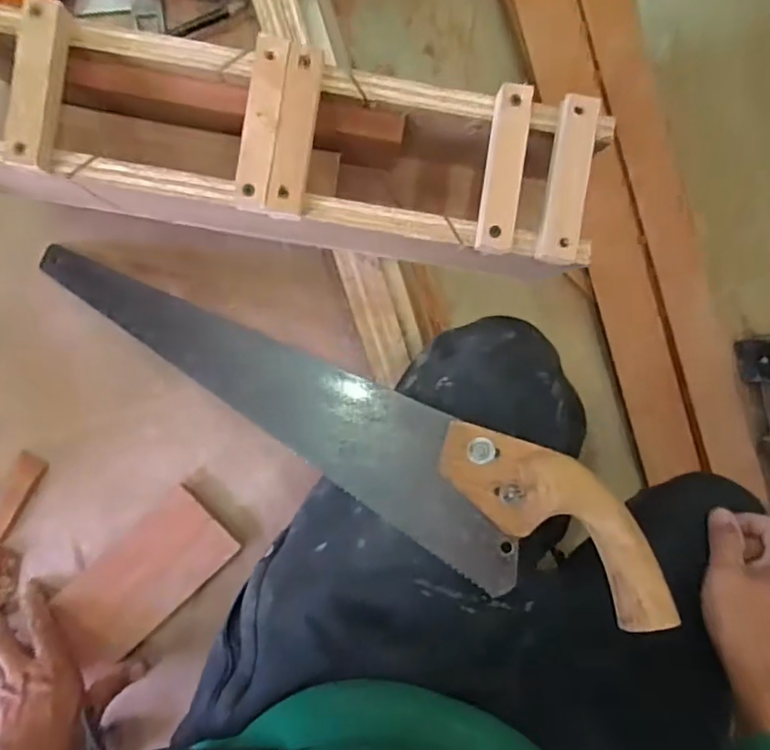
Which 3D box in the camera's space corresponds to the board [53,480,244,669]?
[{"bbox_3d":[-0.227,0.192,0.555,0.174,0.007,0.083,-44,92,-2],"label":"board"}]

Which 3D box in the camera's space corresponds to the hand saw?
[{"bbox_3d":[-0.049,0.029,0.452,0.533,0.015,0.097,27,93,15],"label":"hand saw"}]

